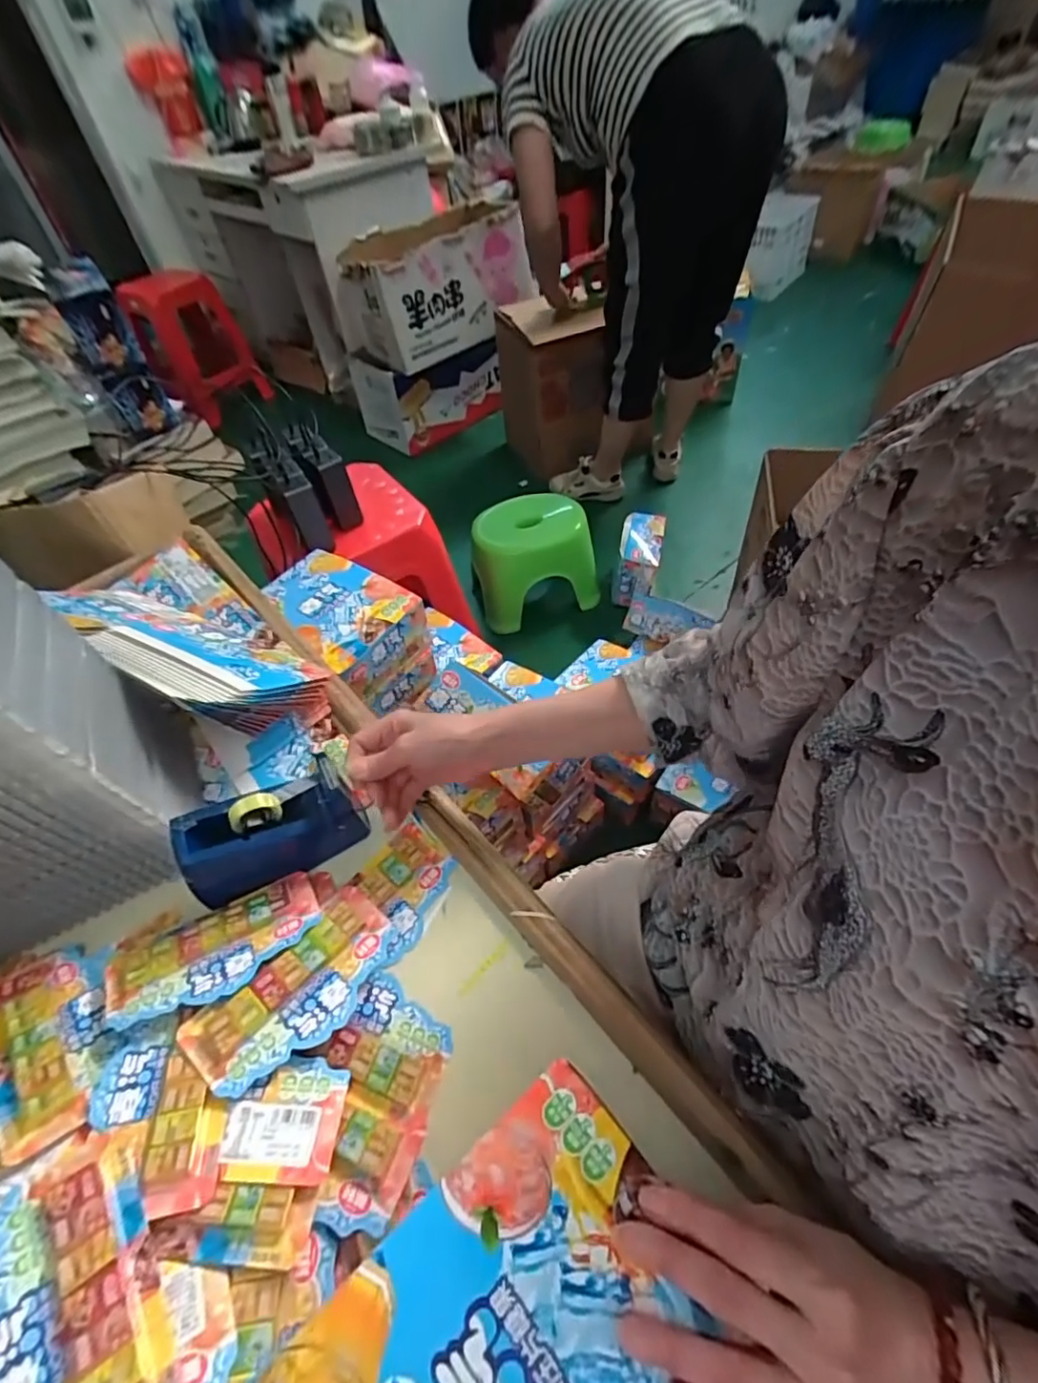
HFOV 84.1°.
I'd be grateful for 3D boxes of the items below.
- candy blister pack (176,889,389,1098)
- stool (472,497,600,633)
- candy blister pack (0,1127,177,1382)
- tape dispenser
[{"bbox_3d":[-0.154,0.211,0.411,0.074,0.014,0.145,29,48,26],"label":"candy blister pack"},{"bbox_3d":[0.042,-0.343,1.503,0.305,0.251,0.198,-11,51,-2],"label":"stool"},{"bbox_3d":[-0.230,0.314,0.292,0.068,0.025,0.156,-32,55,-18],"label":"candy blister pack"},{"bbox_3d":[-0.199,0.113,0.465,0.130,0.083,0.043,-28,54,-15],"label":"tape dispenser"}]

